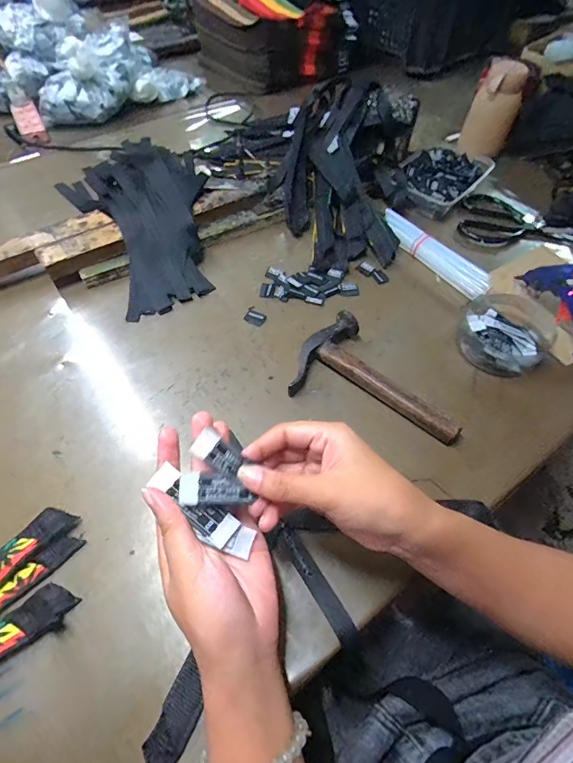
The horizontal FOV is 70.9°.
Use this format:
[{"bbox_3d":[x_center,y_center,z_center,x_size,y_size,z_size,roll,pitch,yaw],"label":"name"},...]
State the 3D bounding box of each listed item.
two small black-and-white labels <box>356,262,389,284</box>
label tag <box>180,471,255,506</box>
[{"bbox_3d":[0.119,-0.149,0.551,0.045,0.004,0.020,31,60,6],"label":"two small black-and-white labels"},{"bbox_3d":[-0.046,0.069,0.260,0.044,0.004,0.020,2,68,-10],"label":"label tag"}]

